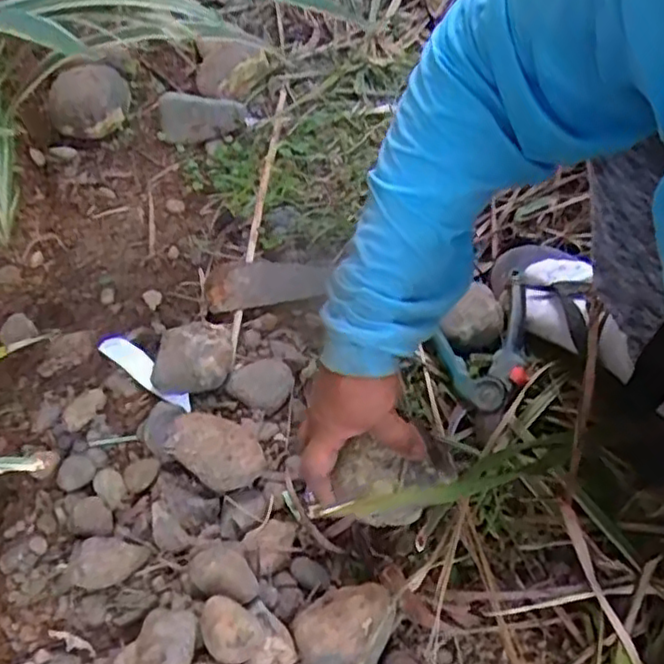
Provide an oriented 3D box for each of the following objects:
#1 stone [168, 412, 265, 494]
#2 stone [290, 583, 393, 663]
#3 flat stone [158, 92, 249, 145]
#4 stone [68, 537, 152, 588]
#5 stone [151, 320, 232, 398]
[{"bbox_3d":[-0.096,0.100,0.572,0.077,0.047,0.056,32,63,21],"label":"stone"},{"bbox_3d":[0.007,0.222,0.508,0.064,0.043,0.080,26,60,18],"label":"stone"},{"bbox_3d":[-0.160,-0.265,0.827,0.105,0.033,0.058,-3,55,-1],"label":"flat stone"},{"bbox_3d":[-0.178,0.180,0.540,0.059,0.036,0.036,-14,56,-8],"label":"stone"},{"bbox_3d":[-0.131,0.024,0.636,0.072,0.043,0.058,-6,55,-3],"label":"stone"}]

